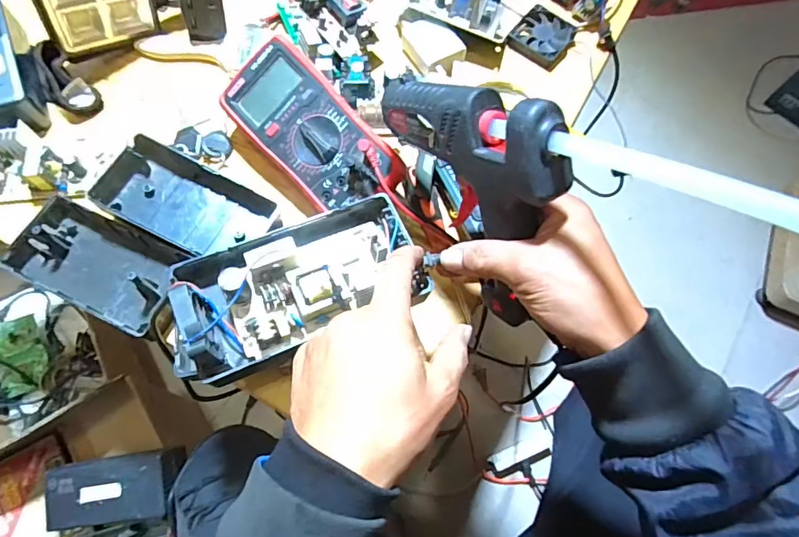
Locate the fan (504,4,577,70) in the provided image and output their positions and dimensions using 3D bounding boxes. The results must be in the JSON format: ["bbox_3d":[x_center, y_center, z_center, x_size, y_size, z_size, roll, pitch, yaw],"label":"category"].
[{"bbox_3d":[0.165,-0.265,0.551,0.064,0.017,0.060,38,72,11],"label":"fan"}]

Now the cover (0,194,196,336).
[{"bbox_3d":[-0.265,-0.004,0.427,0.145,0.032,0.079,25,70,7],"label":"cover"}]

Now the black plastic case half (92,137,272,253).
[{"bbox_3d":[-0.199,-0.064,0.445,0.157,0.034,0.074,23,70,6],"label":"black plastic case half"}]

